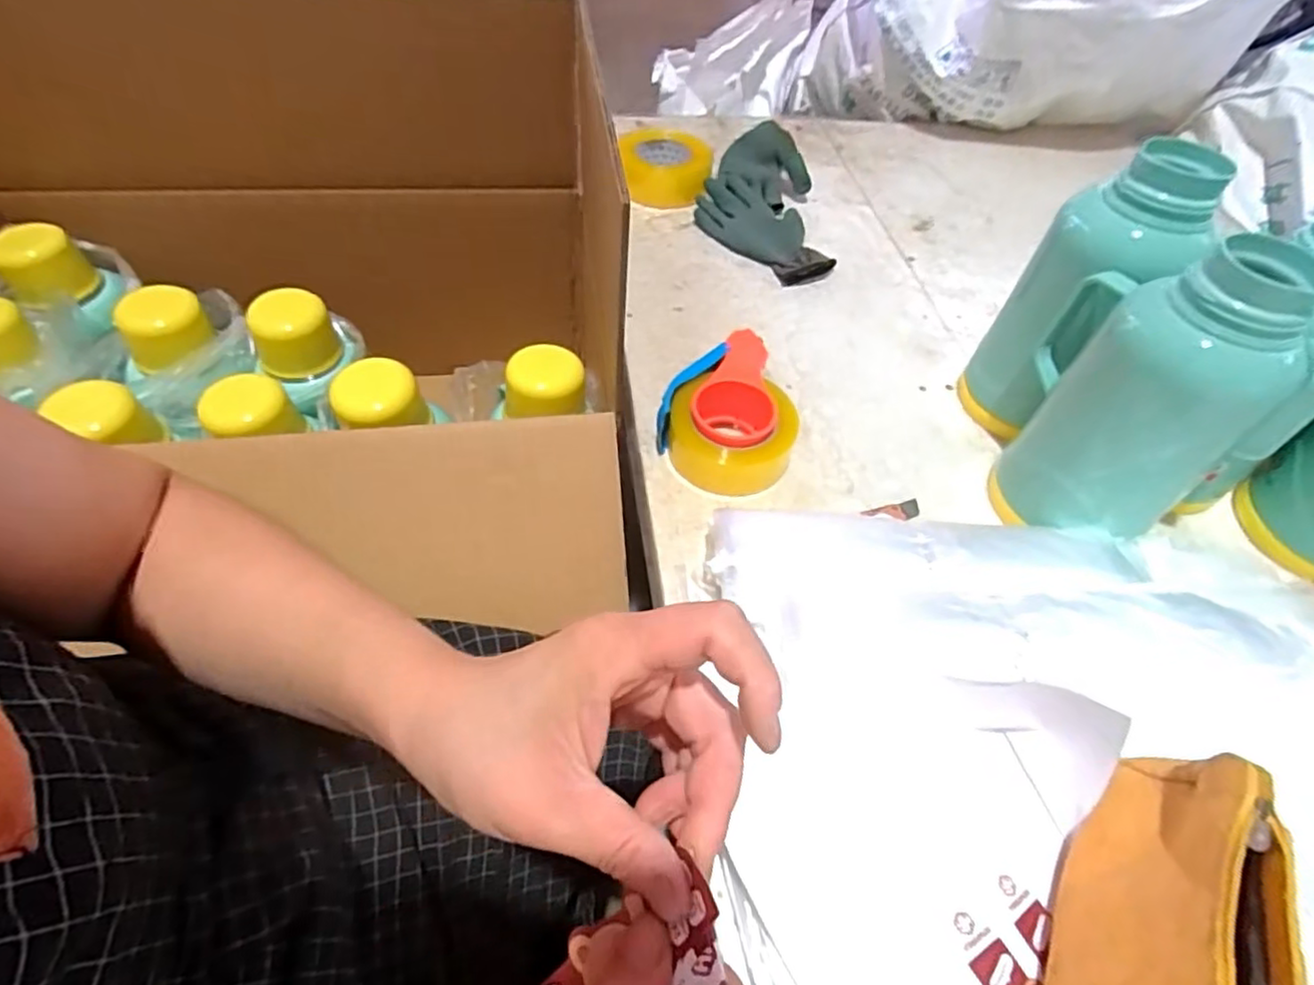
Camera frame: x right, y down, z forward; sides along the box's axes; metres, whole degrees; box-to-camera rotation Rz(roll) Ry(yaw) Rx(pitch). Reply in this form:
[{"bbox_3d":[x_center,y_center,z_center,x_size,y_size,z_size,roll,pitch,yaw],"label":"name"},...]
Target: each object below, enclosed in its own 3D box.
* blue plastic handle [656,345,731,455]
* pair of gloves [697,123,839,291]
[{"bbox_3d":[0.030,-0.099,0.639,0.019,0.043,0.124,34,83,20],"label":"blue plastic handle"},{"bbox_3d":[0.139,-0.391,0.890,0.165,0.070,0.268,-1,52,-6],"label":"pair of gloves"}]

